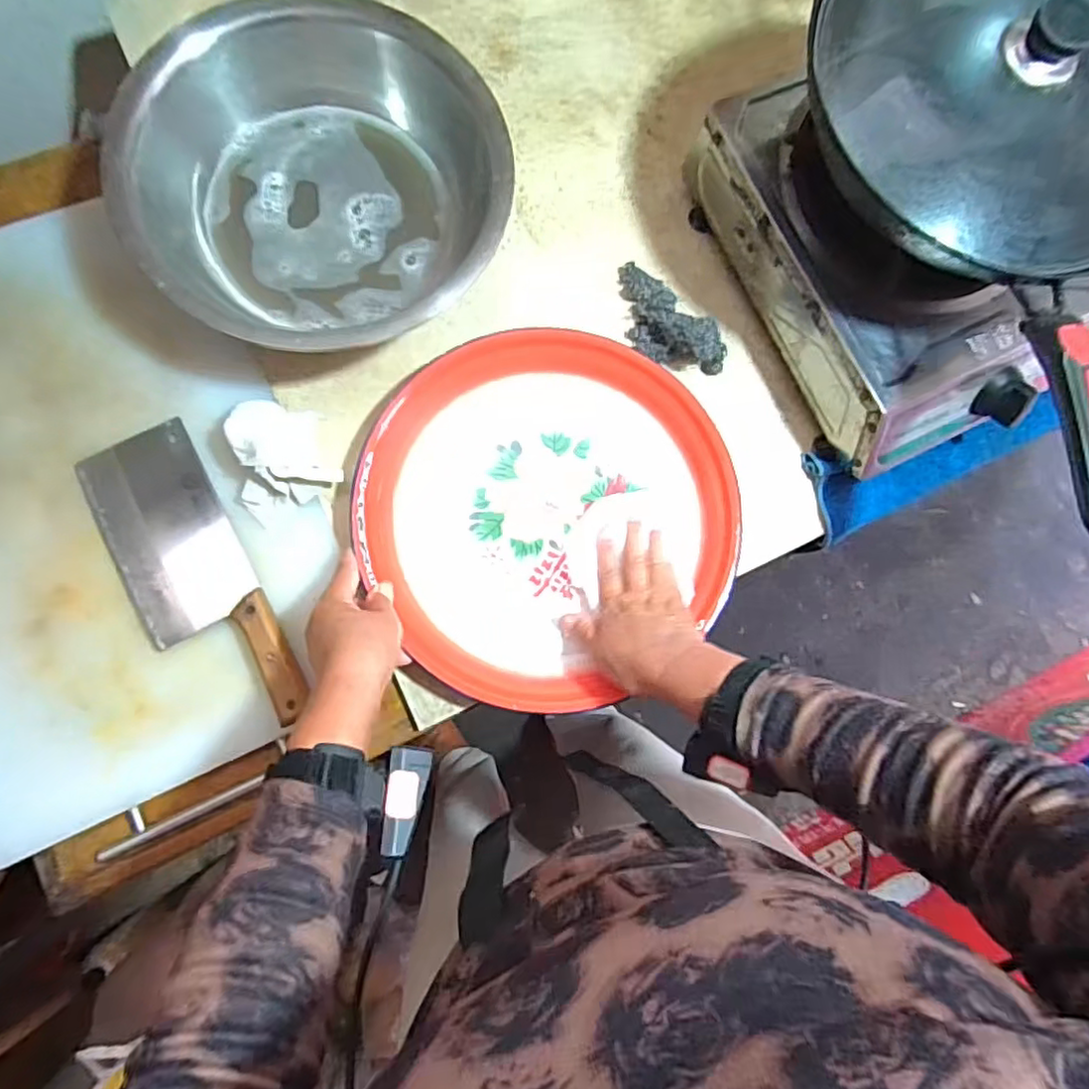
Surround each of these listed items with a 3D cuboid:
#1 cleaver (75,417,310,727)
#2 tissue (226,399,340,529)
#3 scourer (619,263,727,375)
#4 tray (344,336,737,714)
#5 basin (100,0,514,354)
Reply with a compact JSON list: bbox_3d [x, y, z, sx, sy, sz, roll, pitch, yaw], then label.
[{"bbox_3d":[-0.310,0.029,0.552,0.104,0.043,0.283,-28,89,-9],"label":"cleaver"},{"bbox_3d":[-0.237,-0.078,0.564,0.084,0.044,0.102,-22,88,-9],"label":"tissue"},{"bbox_3d":[0.121,-0.225,0.631,0.076,0.051,0.141,-38,79,-9],"label":"scourer"},{"bbox_3d":[0.001,-0.038,0.586,0.328,0.049,0.327,-41,91,-9],"label":"tray"},{"bbox_3d":[-0.191,-0.304,0.571,0.320,0.119,0.288,-33,90,-9],"label":"basin"}]

